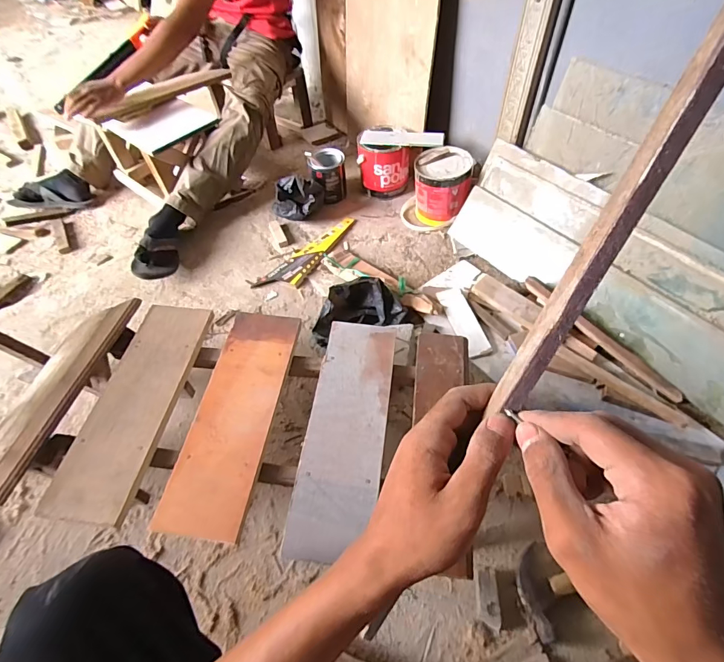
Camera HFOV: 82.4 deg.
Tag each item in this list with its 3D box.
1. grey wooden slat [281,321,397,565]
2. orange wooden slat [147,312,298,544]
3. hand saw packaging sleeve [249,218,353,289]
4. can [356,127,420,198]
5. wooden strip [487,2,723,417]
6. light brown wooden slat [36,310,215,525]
[{"bbox_3d":[-0.020,0.134,0.602,0.110,0.013,0.356,5,54,7],"label":"grey wooden slat"},{"bbox_3d":[-0.185,0.114,0.615,0.116,0.019,0.351,4,54,6],"label":"orange wooden slat"},{"bbox_3d":[-0.134,-0.214,1.154,0.097,0.016,0.356,35,62,25],"label":"hand saw packaging sleeve"},{"bbox_3d":[0.079,-0.521,1.273,0.169,0.157,0.154,1,53,4],"label":"can"},{"bbox_3d":[0.132,-0.062,0.207,0.018,0.254,0.006,33,23,24],"label":"wooden strip"},{"bbox_3d":[-0.342,0.100,0.632,0.116,0.015,0.353,3,54,5],"label":"light brown wooden slat"}]

